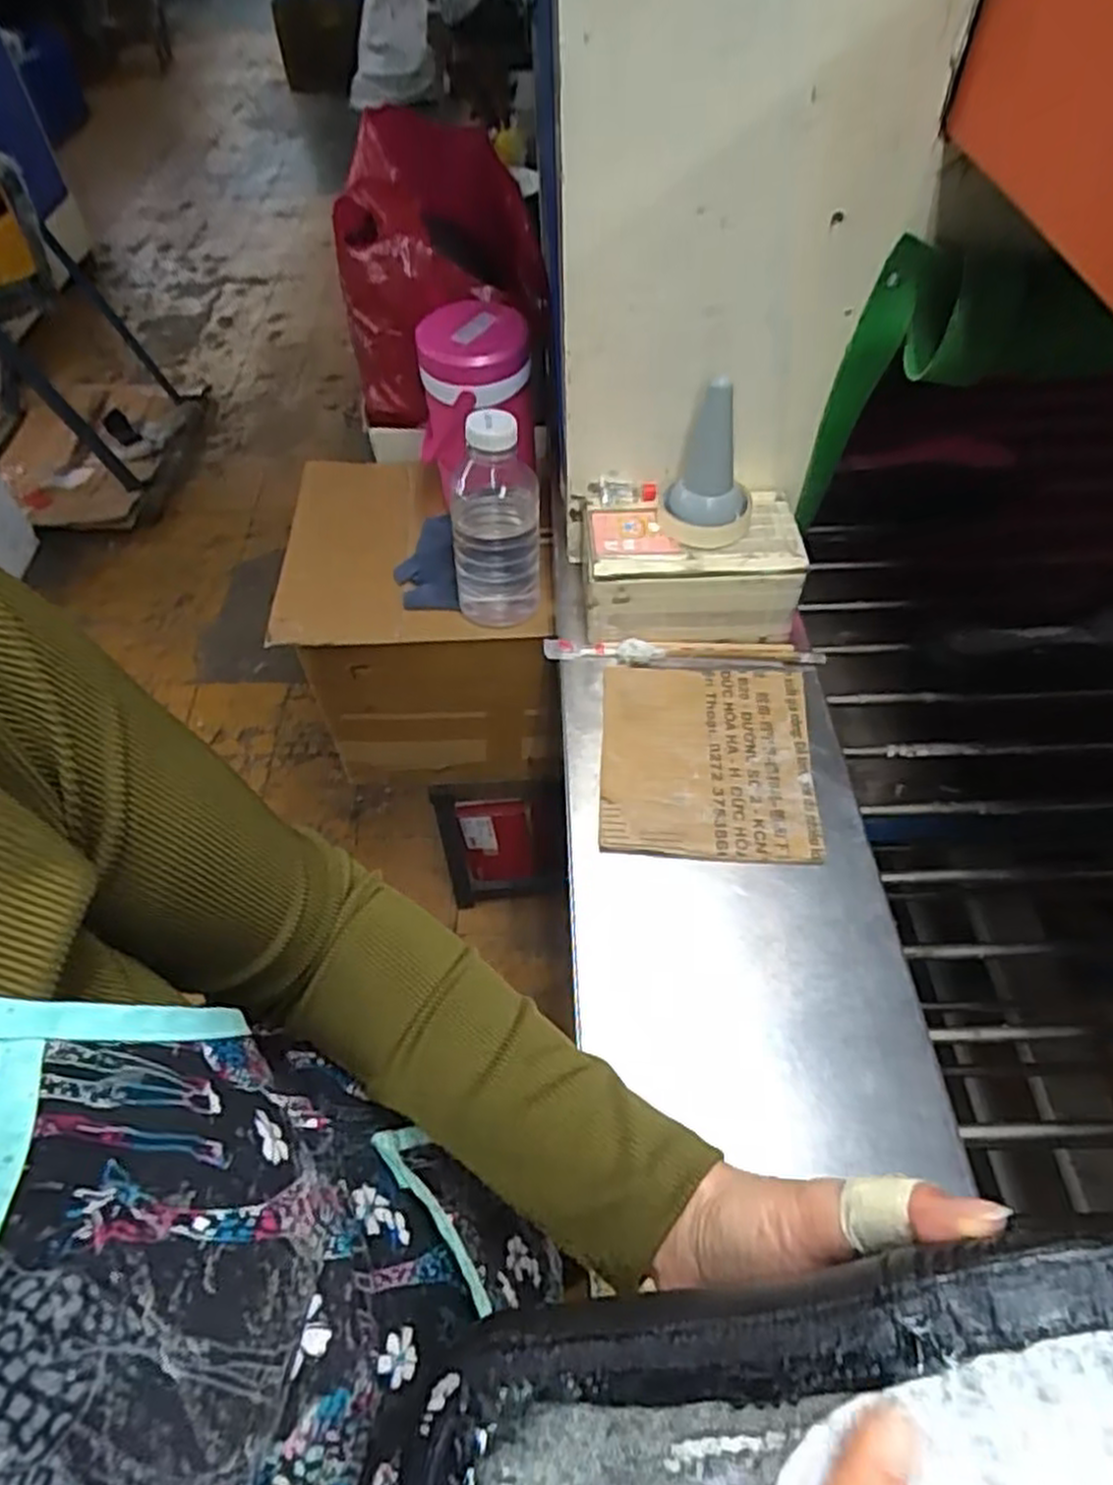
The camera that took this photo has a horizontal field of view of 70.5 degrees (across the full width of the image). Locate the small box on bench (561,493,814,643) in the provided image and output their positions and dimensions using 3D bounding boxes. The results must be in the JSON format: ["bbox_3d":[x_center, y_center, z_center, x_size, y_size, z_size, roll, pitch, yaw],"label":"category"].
[{"bbox_3d":[0.116,-0.168,0.743,0.205,0.087,0.122,-1,53,4],"label":"small box on bench"}]

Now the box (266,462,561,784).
[{"bbox_3d":[-0.162,-0.161,1.057,0.308,0.316,0.324,-5,53,1],"label":"box"}]

